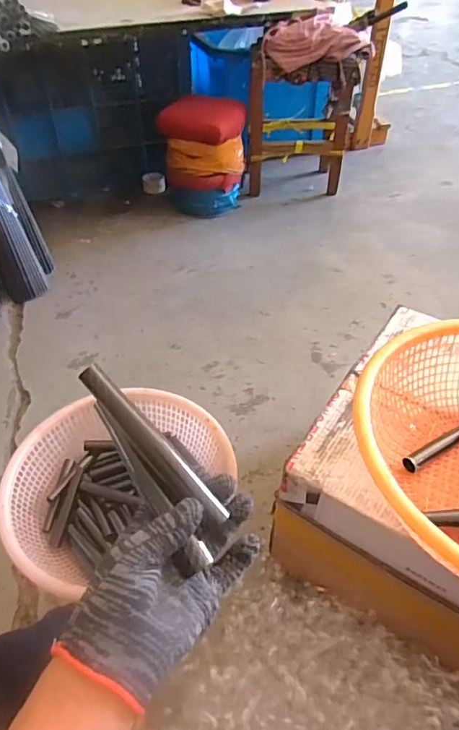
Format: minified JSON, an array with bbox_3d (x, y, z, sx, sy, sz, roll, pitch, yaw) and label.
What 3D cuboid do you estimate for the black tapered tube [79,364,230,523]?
[{"bbox_3d":[-0.059,0.059,0.360,0.140,0.018,0.022,49,58,-1],"label":"black tapered tube"}]

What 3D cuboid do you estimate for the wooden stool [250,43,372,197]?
[{"bbox_3d":[0.233,-0.819,1.678,0.338,0.446,0.217,0,47,0],"label":"wooden stool"}]

